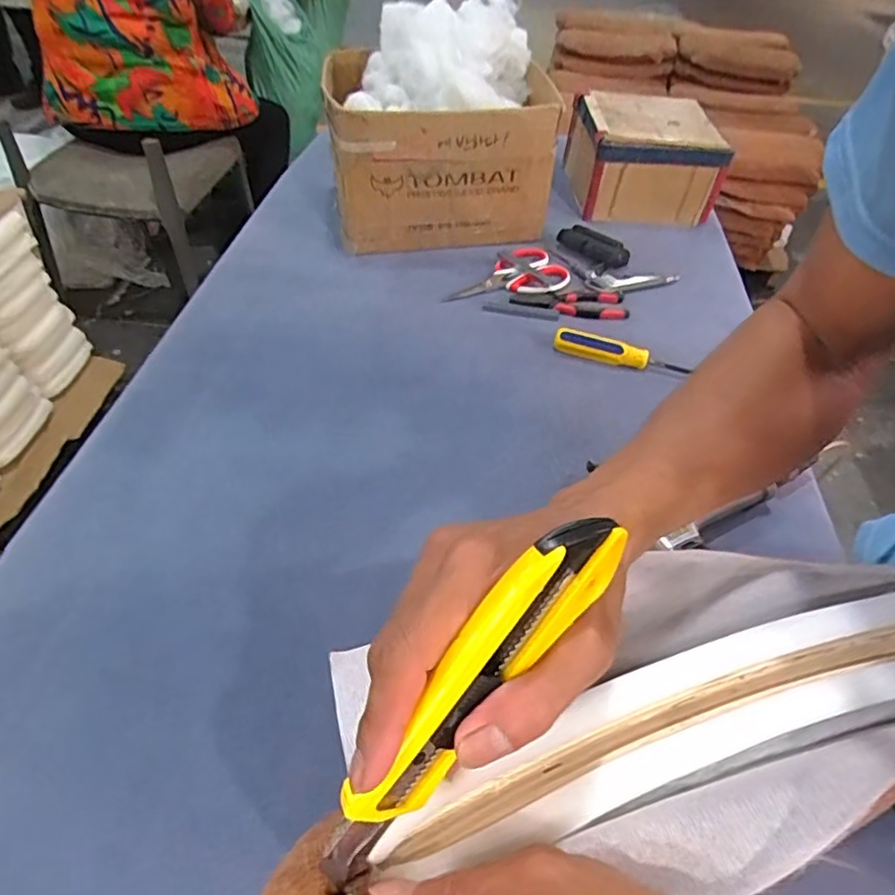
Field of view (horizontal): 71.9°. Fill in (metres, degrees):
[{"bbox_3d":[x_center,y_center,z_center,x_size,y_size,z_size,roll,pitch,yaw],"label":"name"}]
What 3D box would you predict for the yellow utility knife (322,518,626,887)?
[{"bbox_3d":[0.004,0.093,0.224,0.023,0.029,0.164,39,95,28],"label":"yellow utility knife"}]

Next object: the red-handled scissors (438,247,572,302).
[{"bbox_3d":[0.075,-0.231,0.844,0.169,0.016,0.104,-17,50,-18],"label":"red-handled scissors"}]

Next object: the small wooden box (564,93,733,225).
[{"bbox_3d":[0.312,-0.465,0.991,0.201,0.132,0.172,-3,47,-6],"label":"small wooden box"}]

